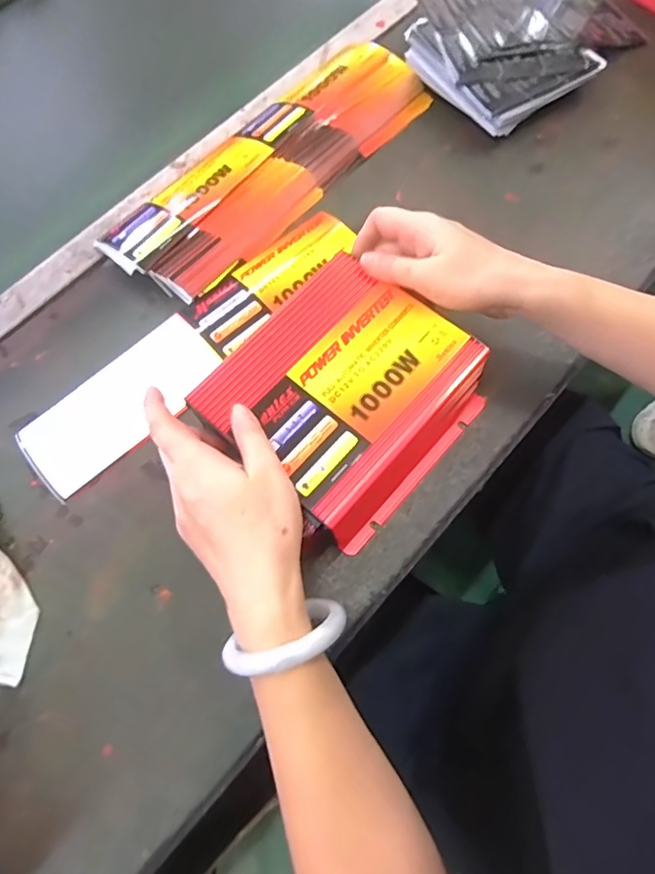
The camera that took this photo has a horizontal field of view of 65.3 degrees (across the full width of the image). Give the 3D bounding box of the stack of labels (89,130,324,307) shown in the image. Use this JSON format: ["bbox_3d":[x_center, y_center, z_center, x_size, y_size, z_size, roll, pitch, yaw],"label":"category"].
[{"bbox_3d":[-0.110,-0.210,0.478,0.106,0.034,0.184,39,76,17],"label":"stack of labels"}]

